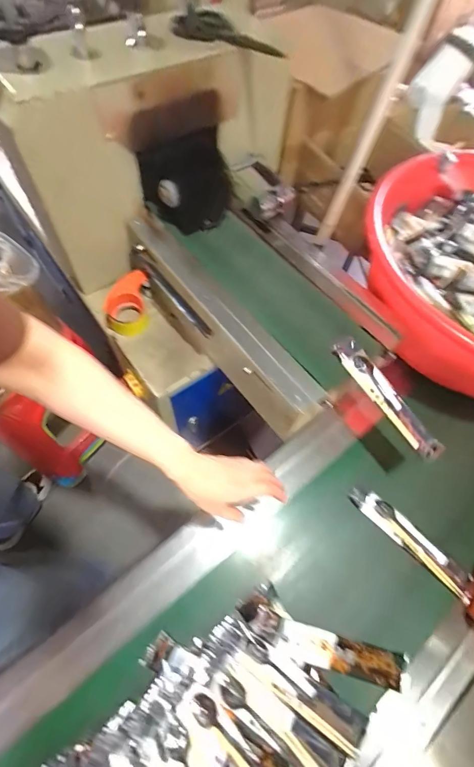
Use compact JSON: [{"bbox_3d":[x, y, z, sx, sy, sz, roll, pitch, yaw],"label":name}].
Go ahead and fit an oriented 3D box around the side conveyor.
[{"bbox_3d":[0.052,-0.175,0.765,0.330,0.143,0.548,-35,69,-19],"label":"side conveyor"}]

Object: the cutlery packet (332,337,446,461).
[{"bbox_3d":[0.262,0.017,0.605,0.056,0.022,0.245,-30,68,-17],"label":"cutlery packet"}]

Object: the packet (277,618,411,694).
[{"bbox_3d":[0.163,0.408,0.520,0.214,0.012,0.046,21,79,-4],"label":"packet"}]

